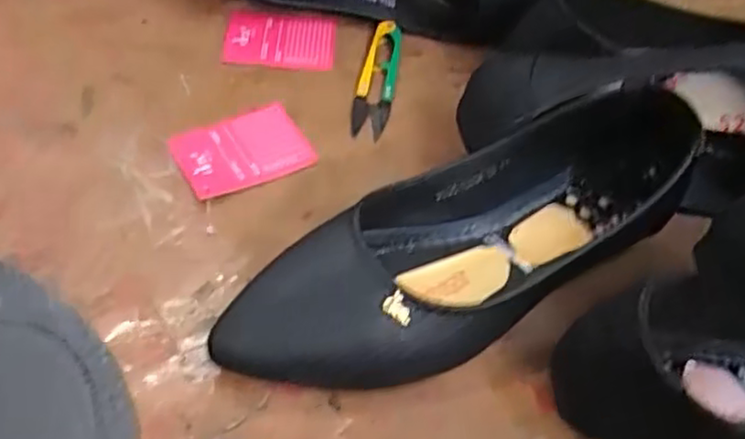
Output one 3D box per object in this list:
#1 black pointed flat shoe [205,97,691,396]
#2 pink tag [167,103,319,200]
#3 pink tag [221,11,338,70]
[{"bbox_3d":[0.051,0.006,0.350,0.267,0.058,0.093,-28,59,-23],"label":"black pointed flat shoe"},{"bbox_3d":[-0.075,-0.041,0.410,0.073,0.004,0.049,-21,57,-20],"label":"pink tag"},{"bbox_3d":[-0.062,-0.121,0.475,0.072,0.006,0.049,3,52,-2],"label":"pink tag"}]

